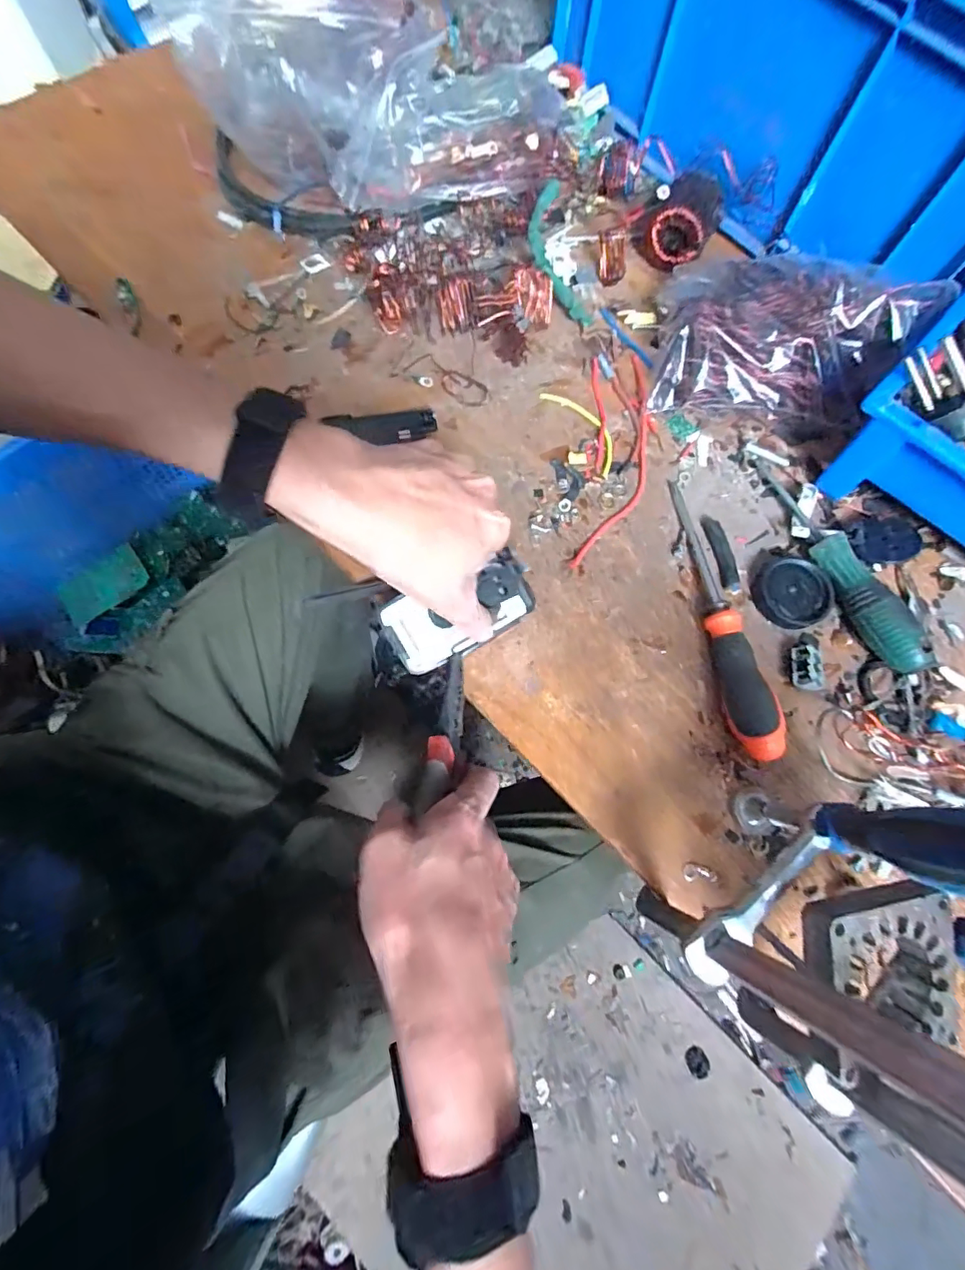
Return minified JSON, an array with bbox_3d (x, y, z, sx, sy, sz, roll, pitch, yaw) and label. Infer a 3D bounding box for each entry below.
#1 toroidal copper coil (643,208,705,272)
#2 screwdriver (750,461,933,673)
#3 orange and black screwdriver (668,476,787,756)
[{"bbox_3d":[0.173,-0.358,0.479,0.049,0.046,0.018,29,75,8],"label":"toroidal copper coil"},{"bbox_3d":[0.259,-0.058,0.394,0.025,0.036,0.188,-19,74,-6],"label":"screwdriver"},{"bbox_3d":[0.165,-0.020,0.378,0.030,0.031,0.212,-8,73,-3],"label":"orange and black screwdriver"}]

